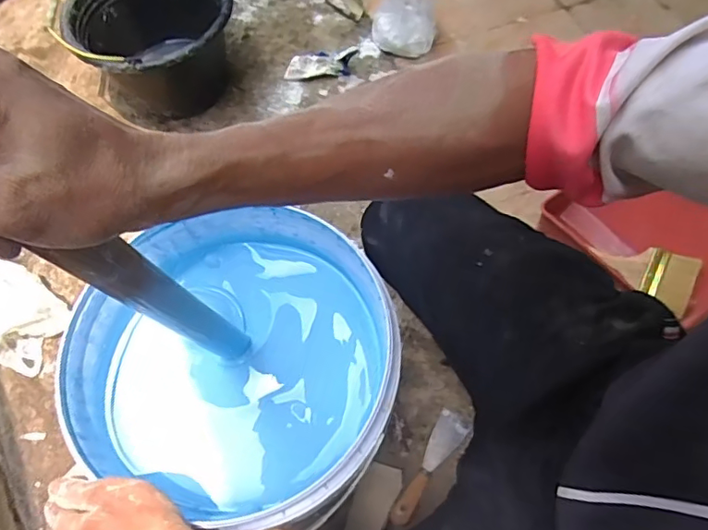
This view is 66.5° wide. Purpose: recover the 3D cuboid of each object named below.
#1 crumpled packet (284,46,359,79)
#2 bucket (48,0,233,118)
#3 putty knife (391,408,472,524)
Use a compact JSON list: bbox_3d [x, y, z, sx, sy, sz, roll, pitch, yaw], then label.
[{"bbox_3d":[-0.069,-0.414,1.112,0.141,0.051,0.050,1,64,2],"label":"crumpled packet"},{"bbox_3d":[-0.380,-0.431,1.053,0.299,0.192,0.316,-1,64,1],"label":"bucket"},{"bbox_3d":[0.106,0.288,0.771,0.046,0.021,0.172,32,69,16],"label":"putty knife"}]

